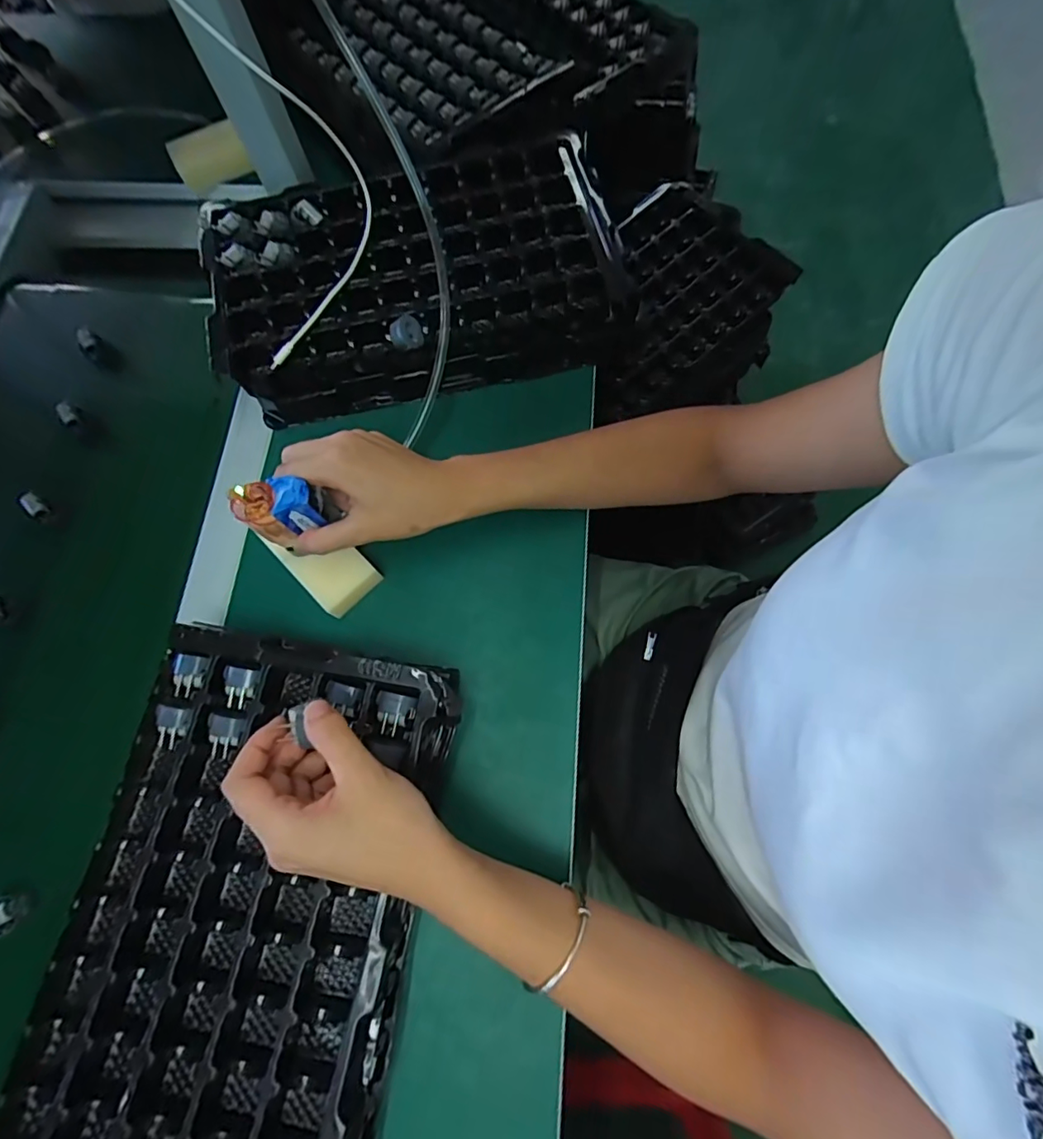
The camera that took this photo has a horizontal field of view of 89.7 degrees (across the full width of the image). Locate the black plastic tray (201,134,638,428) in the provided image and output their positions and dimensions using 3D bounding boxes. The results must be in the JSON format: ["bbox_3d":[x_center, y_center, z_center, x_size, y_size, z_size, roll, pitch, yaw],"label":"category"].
[{"bbox_3d":[-0.088,-0.274,0.489,0.368,0.064,0.210,-12,73,-3],"label":"black plastic tray"}]

